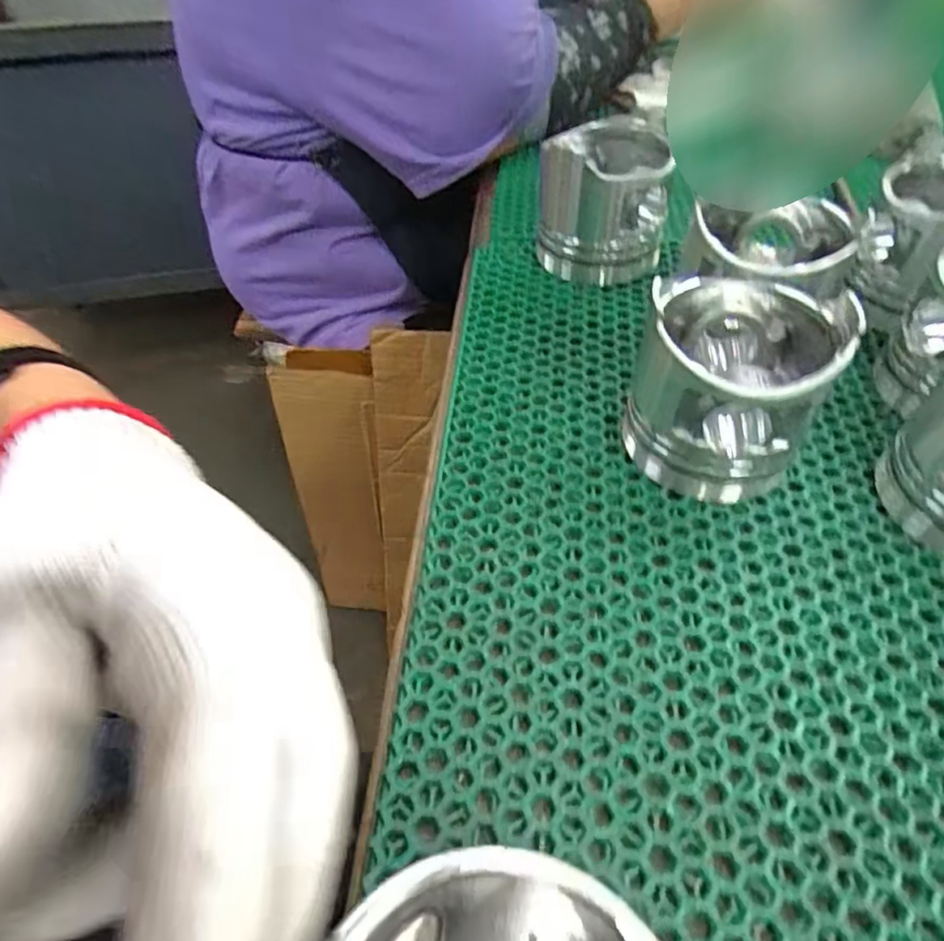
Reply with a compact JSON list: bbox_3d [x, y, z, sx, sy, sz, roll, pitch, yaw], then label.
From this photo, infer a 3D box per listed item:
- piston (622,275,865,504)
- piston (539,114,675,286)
[{"bbox_3d":[0.130,-0.046,0.323,0.095,0.081,0.097,27,54,22],"label":"piston"},{"bbox_3d":[0.093,-0.190,0.447,0.089,0.088,0.089,5,49,5],"label":"piston"}]

